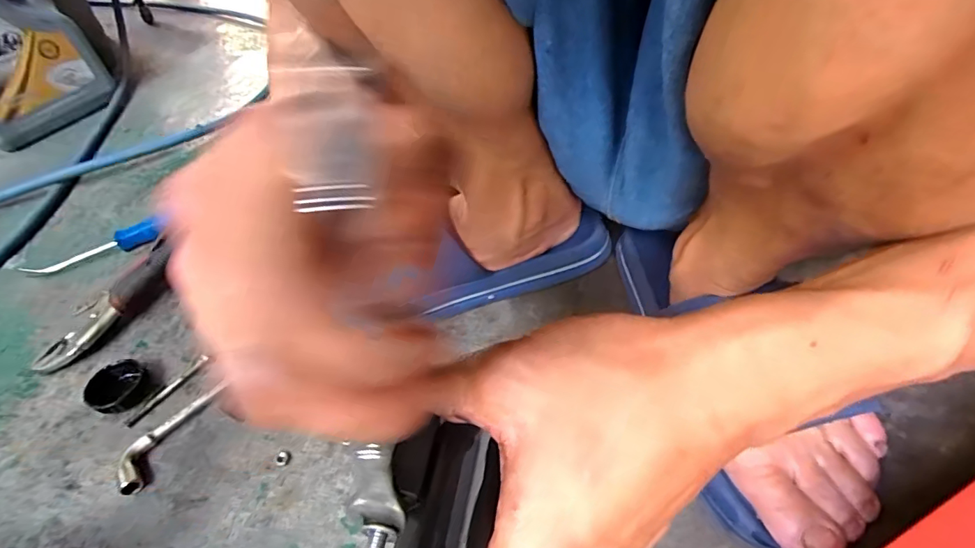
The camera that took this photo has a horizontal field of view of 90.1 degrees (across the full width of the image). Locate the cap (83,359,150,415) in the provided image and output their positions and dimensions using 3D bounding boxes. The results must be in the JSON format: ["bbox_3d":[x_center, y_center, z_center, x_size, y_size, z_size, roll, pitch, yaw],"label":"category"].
[{"bbox_3d":[-0.315,0.095,0.412,0.052,0.020,0.045,22,53,25],"label":"cap"}]

